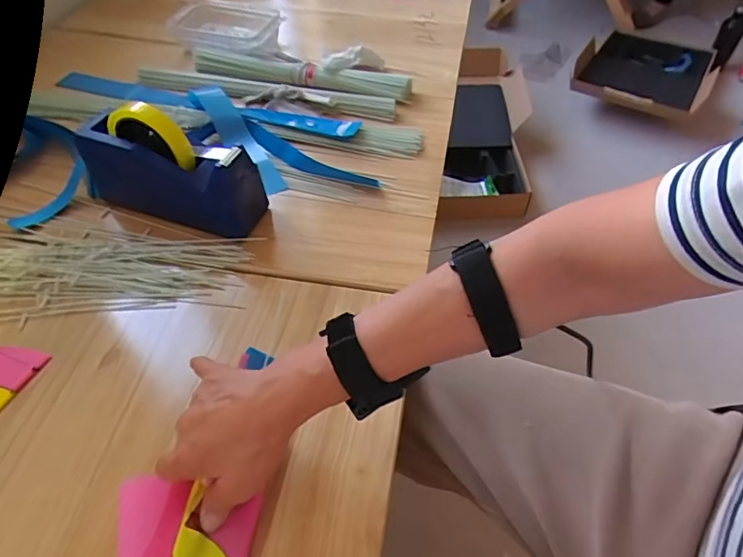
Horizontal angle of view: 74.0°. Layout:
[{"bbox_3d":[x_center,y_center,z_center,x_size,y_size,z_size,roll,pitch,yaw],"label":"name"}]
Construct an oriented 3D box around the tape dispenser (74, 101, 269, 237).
[{"bbox_3d":[-0.234,-0.130,0.565,0.207,0.125,0.070,14,52,12],"label":"tape dispenser"}]

